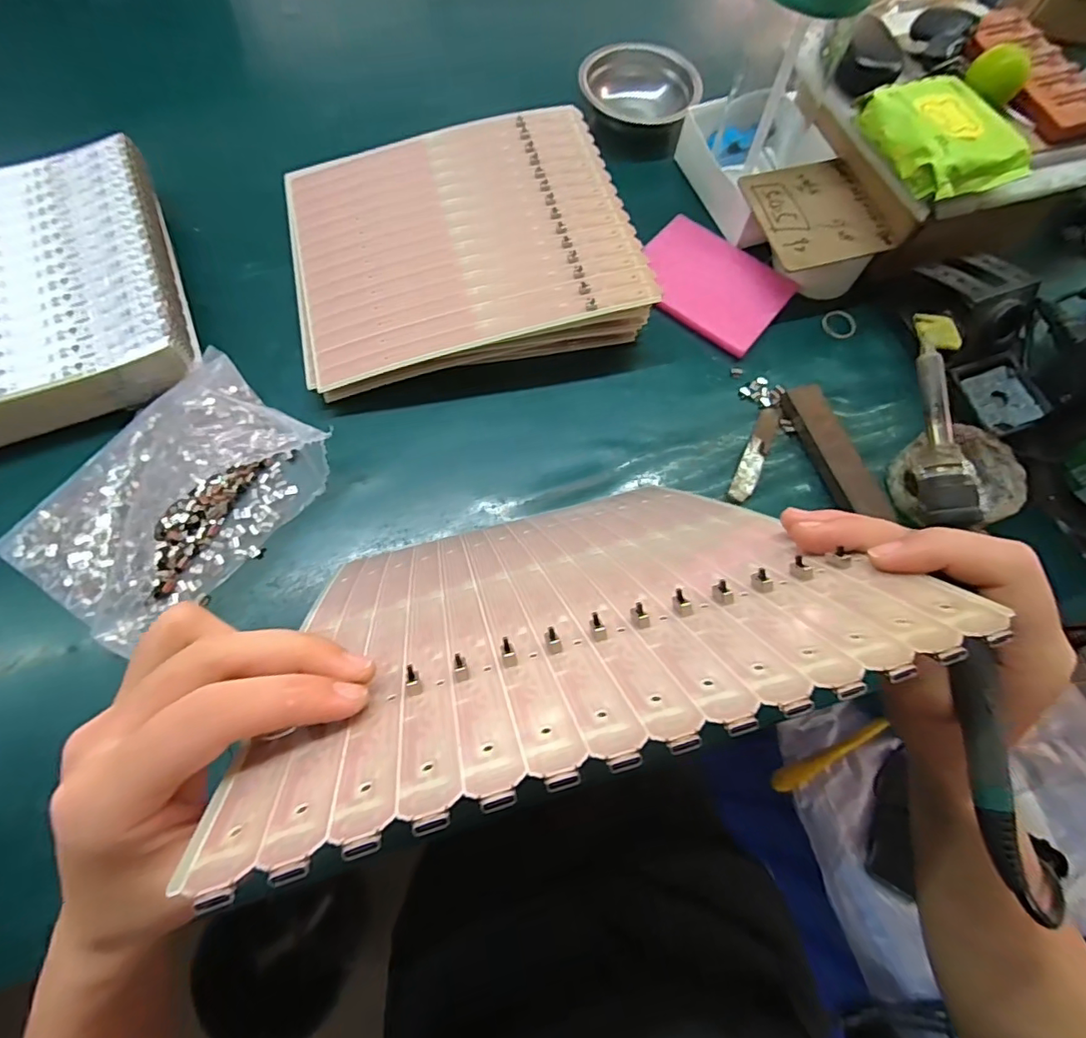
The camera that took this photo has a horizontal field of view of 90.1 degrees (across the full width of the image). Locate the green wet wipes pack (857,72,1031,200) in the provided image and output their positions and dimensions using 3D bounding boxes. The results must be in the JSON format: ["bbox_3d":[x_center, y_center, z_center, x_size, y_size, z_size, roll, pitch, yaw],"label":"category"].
[{"bbox_3d":[0.329,-0.318,0.447,0.089,0.026,0.116,-11,69,-8],"label":"green wet wipes pack"}]

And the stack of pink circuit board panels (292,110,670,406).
[{"bbox_3d":[-0.073,-0.241,0.483,0.288,0.064,0.259,-12,67,-8],"label":"stack of pink circuit board panels"}]

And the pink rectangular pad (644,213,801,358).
[{"bbox_3d":[0.160,-0.227,0.518,0.139,0.014,0.111,38,69,14],"label":"pink rectangular pad"}]

